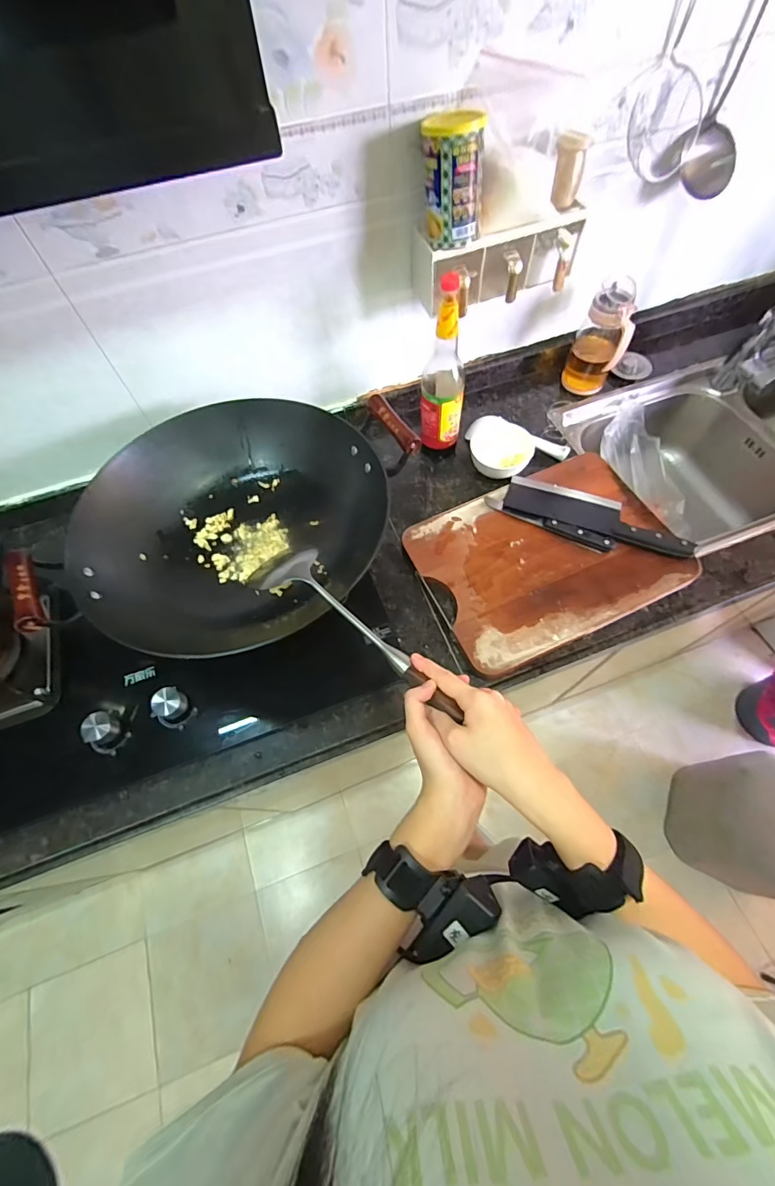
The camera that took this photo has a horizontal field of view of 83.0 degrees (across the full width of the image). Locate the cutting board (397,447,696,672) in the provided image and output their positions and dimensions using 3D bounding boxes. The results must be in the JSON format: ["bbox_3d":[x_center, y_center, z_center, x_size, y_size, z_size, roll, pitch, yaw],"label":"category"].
[{"bbox_3d":[0.254,-0.061,0.701,0.387,0.033,0.276,-23,63,-9],"label":"cutting board"}]

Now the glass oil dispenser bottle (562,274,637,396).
[{"bbox_3d":[0.397,-0.467,0.825,0.087,0.188,0.084,16,65,12],"label":"glass oil dispenser bottle"}]

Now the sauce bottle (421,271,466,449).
[{"bbox_3d":[0.090,-0.348,0.694,0.068,0.256,0.056,2,63,4],"label":"sauce bottle"}]

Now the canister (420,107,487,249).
[{"bbox_3d":[0.084,-0.531,0.561,0.074,0.108,0.089,-2,62,3],"label":"canister"}]

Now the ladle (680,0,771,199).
[{"bbox_3d":[0.482,-0.765,0.566,0.090,0.376,0.065,-11,53,-2],"label":"ladle"}]

